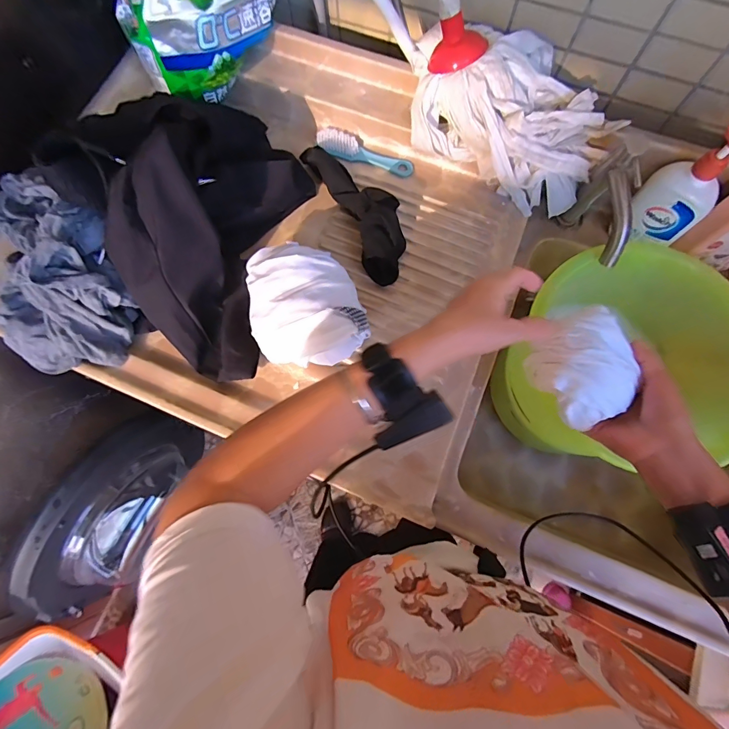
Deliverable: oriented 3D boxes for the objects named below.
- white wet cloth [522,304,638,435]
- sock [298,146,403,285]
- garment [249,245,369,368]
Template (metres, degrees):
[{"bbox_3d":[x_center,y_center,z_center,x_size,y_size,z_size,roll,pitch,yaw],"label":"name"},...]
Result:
[{"bbox_3d":[0.237,0.003,0.414,0.104,0.049,0.108,-32,77,-7],"label":"white wet cloth"},{"bbox_3d":[-0.002,-0.235,0.563,0.082,0.056,0.242,-25,76,-6],"label":"sock"},{"bbox_3d":[-0.071,-0.077,0.491,0.136,0.085,0.151,-8,75,-1],"label":"garment"}]

